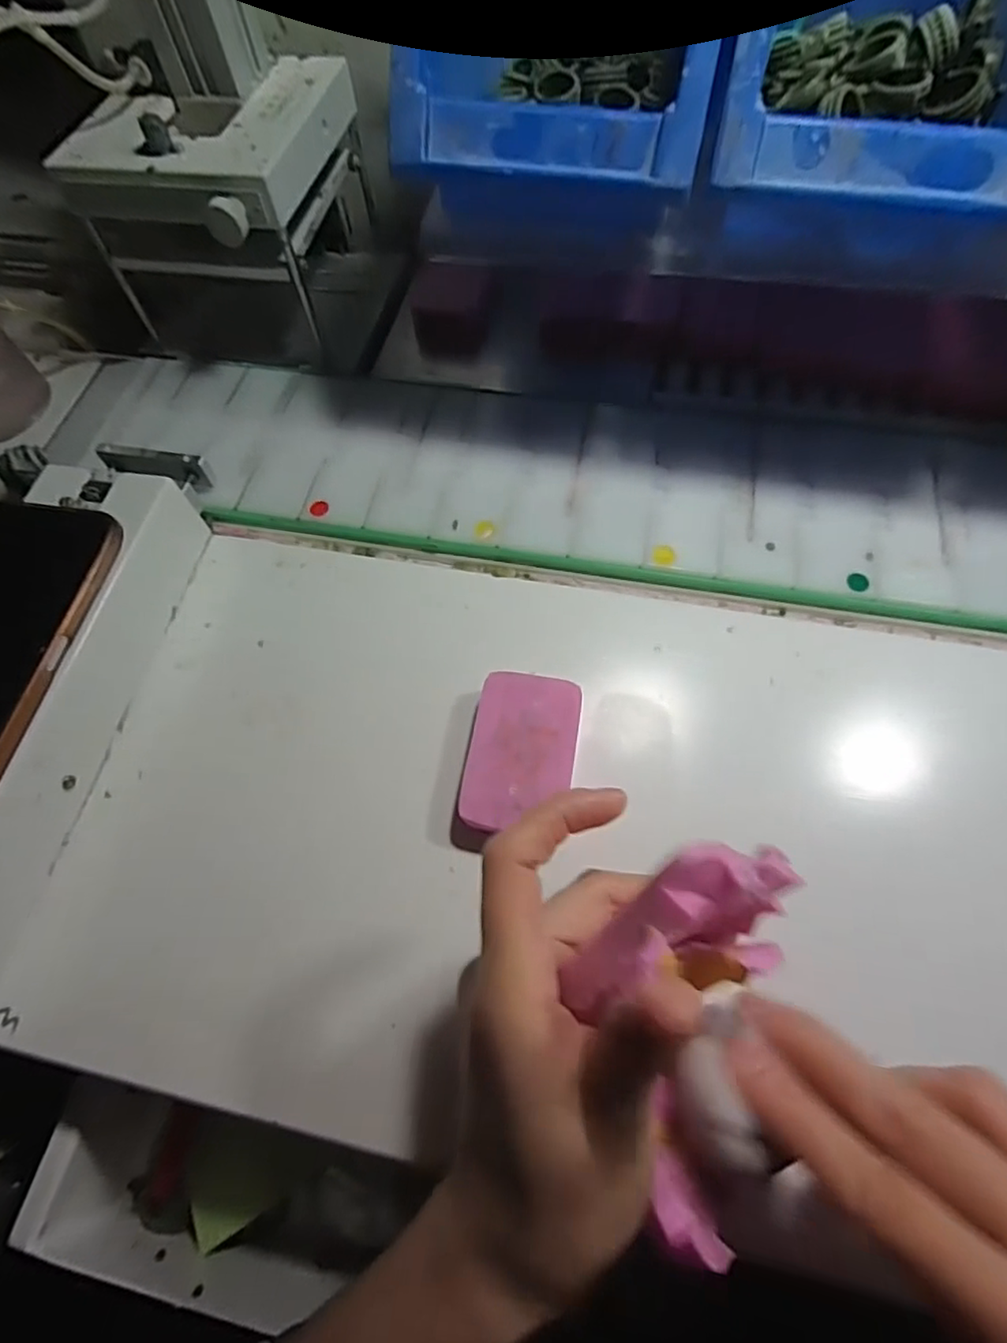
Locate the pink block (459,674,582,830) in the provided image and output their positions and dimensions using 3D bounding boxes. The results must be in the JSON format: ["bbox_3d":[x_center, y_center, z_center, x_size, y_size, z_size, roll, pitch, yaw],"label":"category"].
[{"bbox_3d":[0.009,0.036,0.275,0.046,0.020,0.071,8,68,6],"label":"pink block"}]

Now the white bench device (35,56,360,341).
[{"bbox_3d":[-0.165,-0.281,0.379,0.128,0.103,0.142,11,65,9],"label":"white bench device"}]

